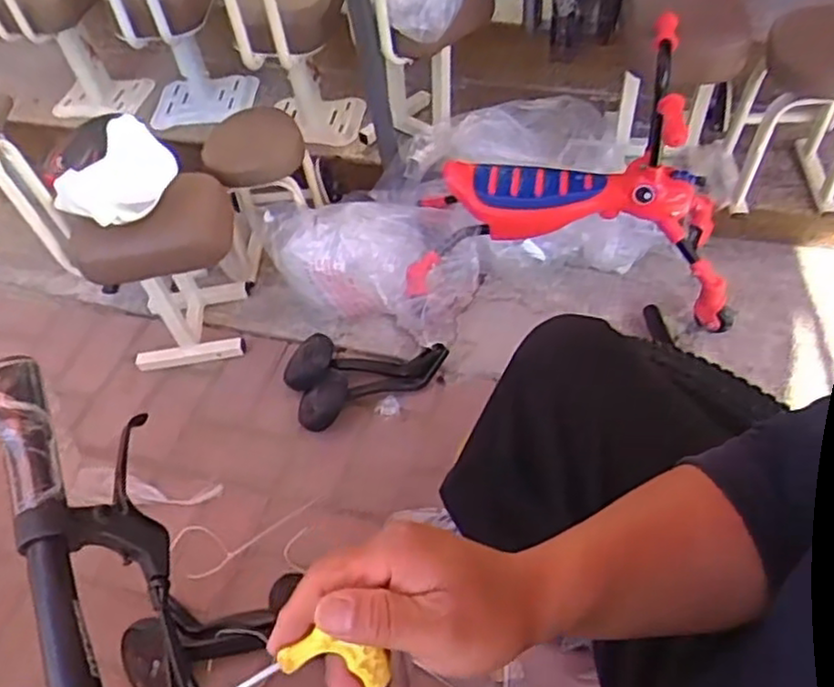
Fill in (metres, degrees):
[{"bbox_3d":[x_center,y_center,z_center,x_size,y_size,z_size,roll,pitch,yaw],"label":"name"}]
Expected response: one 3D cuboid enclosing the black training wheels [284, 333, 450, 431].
[{"bbox_3d":[-0.097,0.036,1.255,0.264,0.069,0.165,-22,52,-12],"label":"black training wheels"}]

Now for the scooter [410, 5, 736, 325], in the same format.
[{"bbox_3d":[0.260,-0.274,1.211,0.552,0.399,0.317,2,51,8],"label":"scooter"}]

